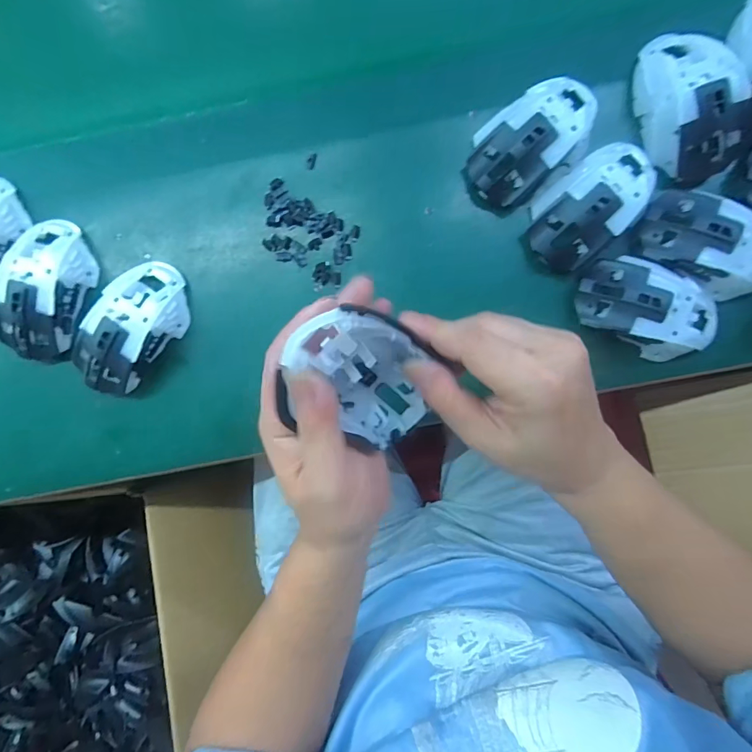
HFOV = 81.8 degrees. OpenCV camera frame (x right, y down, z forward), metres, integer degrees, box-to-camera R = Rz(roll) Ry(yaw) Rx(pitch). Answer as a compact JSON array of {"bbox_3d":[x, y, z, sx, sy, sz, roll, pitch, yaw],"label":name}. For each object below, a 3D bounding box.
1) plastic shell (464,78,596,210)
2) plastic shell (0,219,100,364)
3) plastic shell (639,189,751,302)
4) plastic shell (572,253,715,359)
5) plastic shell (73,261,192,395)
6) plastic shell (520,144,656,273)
[{"bbox_3d":[0.127,-0.191,0.349,0.121,0.039,0.067,-39,88,1],"label":"plastic shell"},{"bbox_3d":[-0.275,-0.072,0.359,0.056,0.036,0.116,14,90,3],"label":"plastic shell"},{"bbox_3d":[0.271,-0.104,0.341,0.114,0.026,0.058,34,90,3],"label":"plastic shell"},{"bbox_3d":[0.224,-0.055,0.352,0.118,0.043,0.066,27,90,3],"label":"plastic shell"},{"bbox_3d":[-0.204,-0.042,0.360,0.061,0.035,0.111,38,91,3],"label":"plastic shell"},{"bbox_3d":[0.176,-0.140,0.352,0.066,0.040,0.117,45,91,3],"label":"plastic shell"}]

